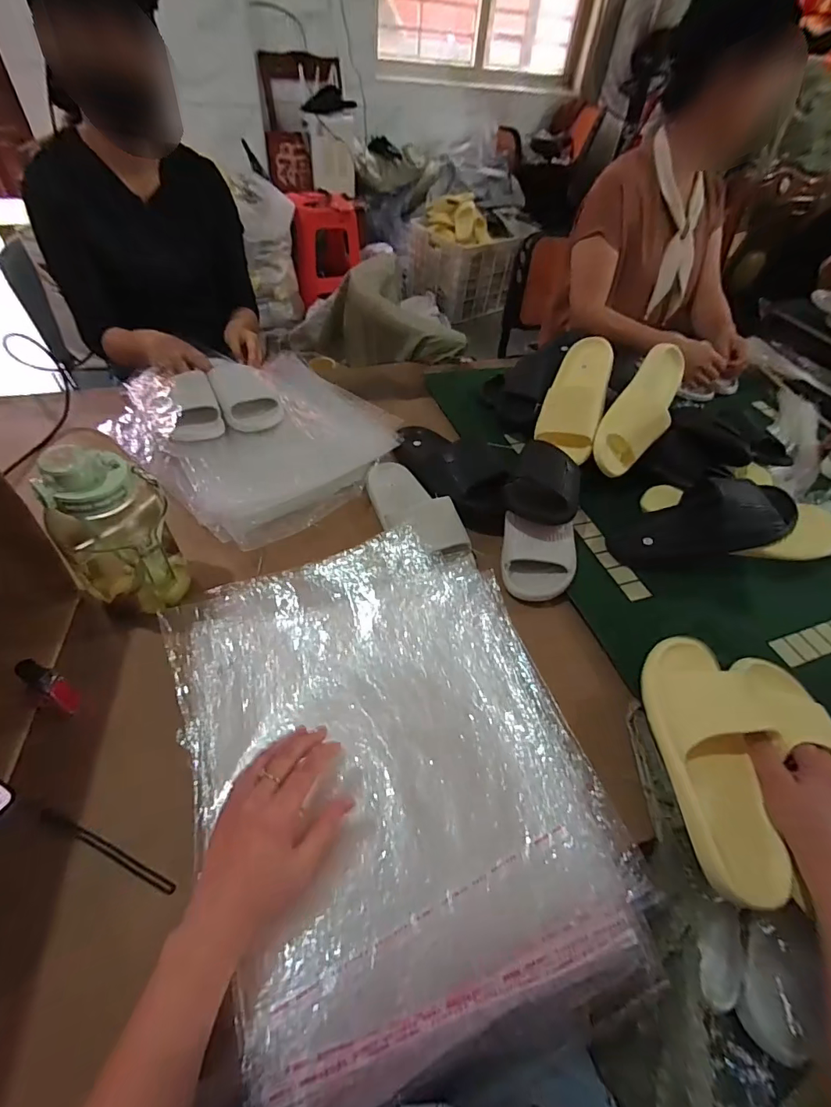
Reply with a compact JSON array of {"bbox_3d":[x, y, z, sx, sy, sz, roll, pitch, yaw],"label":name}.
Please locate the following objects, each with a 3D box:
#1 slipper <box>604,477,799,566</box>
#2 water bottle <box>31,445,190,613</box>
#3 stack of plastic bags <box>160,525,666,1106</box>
[{"bbox_3d":[0.428,-0.051,0.692,0.260,0.077,0.104,-15,50,12],"label":"slipper"},{"bbox_3d":[-0.329,-0.023,0.506,0.096,0.204,0.082,-2,50,-7],"label":"water bottle"},{"bbox_3d":[-0.022,0.191,0.473,0.373,0.041,0.485,-17,54,-19],"label":"stack of plastic bags"}]

